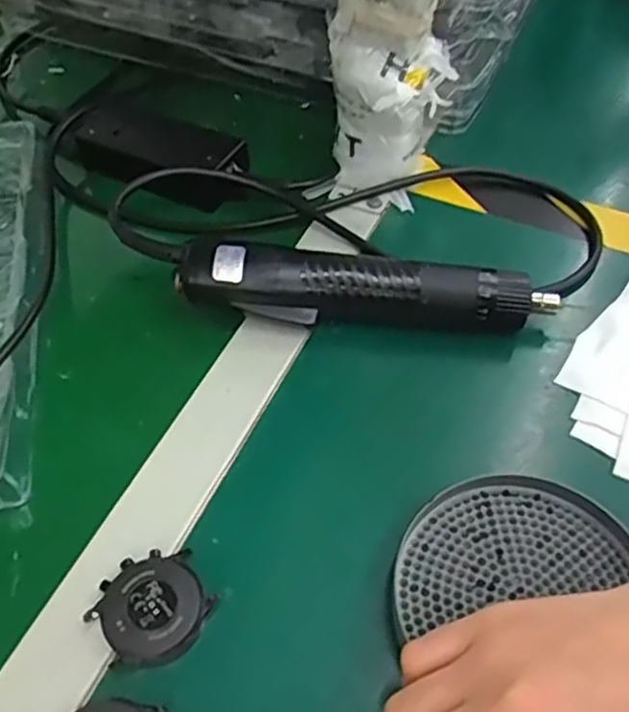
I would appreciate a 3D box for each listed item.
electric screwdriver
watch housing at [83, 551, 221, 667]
[{"bbox_3d":[0.029,-0.037,0.416,0.209,0.042,0.035,4,52,4],"label":"electric screwdriver"},{"bbox_3d":[-0.072,0.110,0.320,0.047,0.008,0.047,33,59,24],"label":"watch housing"}]

